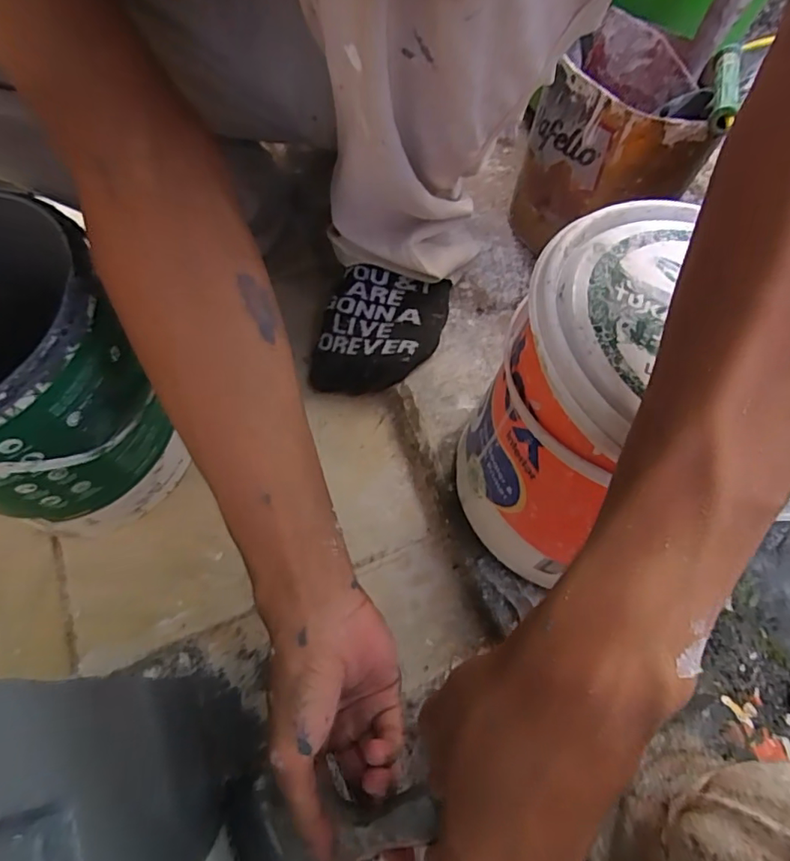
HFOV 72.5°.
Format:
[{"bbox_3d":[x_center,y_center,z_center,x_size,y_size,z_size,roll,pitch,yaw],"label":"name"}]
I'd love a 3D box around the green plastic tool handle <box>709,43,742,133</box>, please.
[{"bbox_3d":[0.213,-0.221,0.347,0.014,0.010,0.082,14,67,8],"label":"green plastic tool handle"}]

